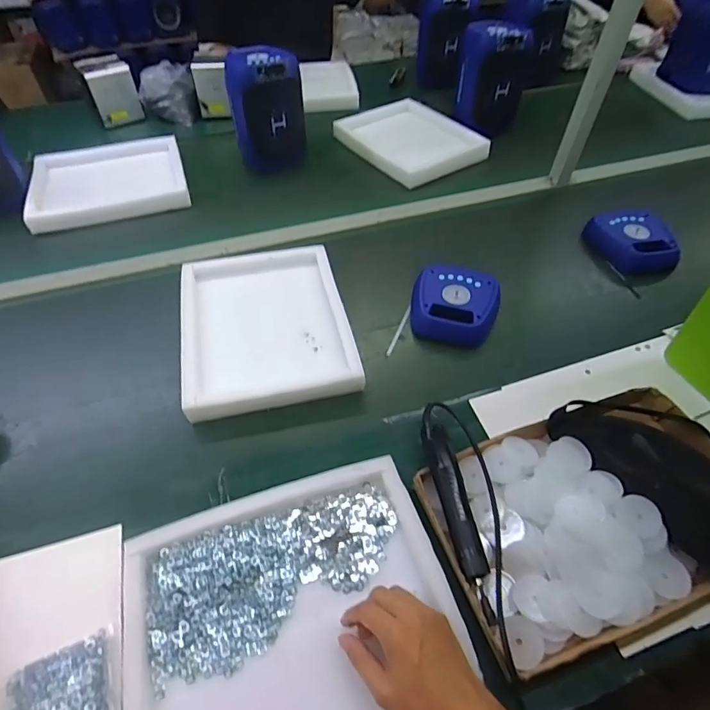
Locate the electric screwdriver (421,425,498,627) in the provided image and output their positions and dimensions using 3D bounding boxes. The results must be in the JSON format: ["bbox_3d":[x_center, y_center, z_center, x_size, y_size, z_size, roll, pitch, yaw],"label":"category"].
[{"bbox_3d":[0.132,0.197,0.567,0.035,0.033,0.232,-10,51,-8],"label":"electric screwdriver"}]

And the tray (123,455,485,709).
[{"bbox_3d":[-0.074,0.292,0.512,0.352,0.038,0.296,-15,52,-13],"label":"tray"}]

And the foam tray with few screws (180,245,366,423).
[{"bbox_3d":[-0.161,-0.060,0.810,0.278,0.048,0.359,-11,51,-9],"label":"foam tray with few screws"}]

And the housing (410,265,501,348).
[{"bbox_3d":[0.176,-0.090,0.821,0.160,0.060,0.157,12,51,10],"label":"housing"}]

